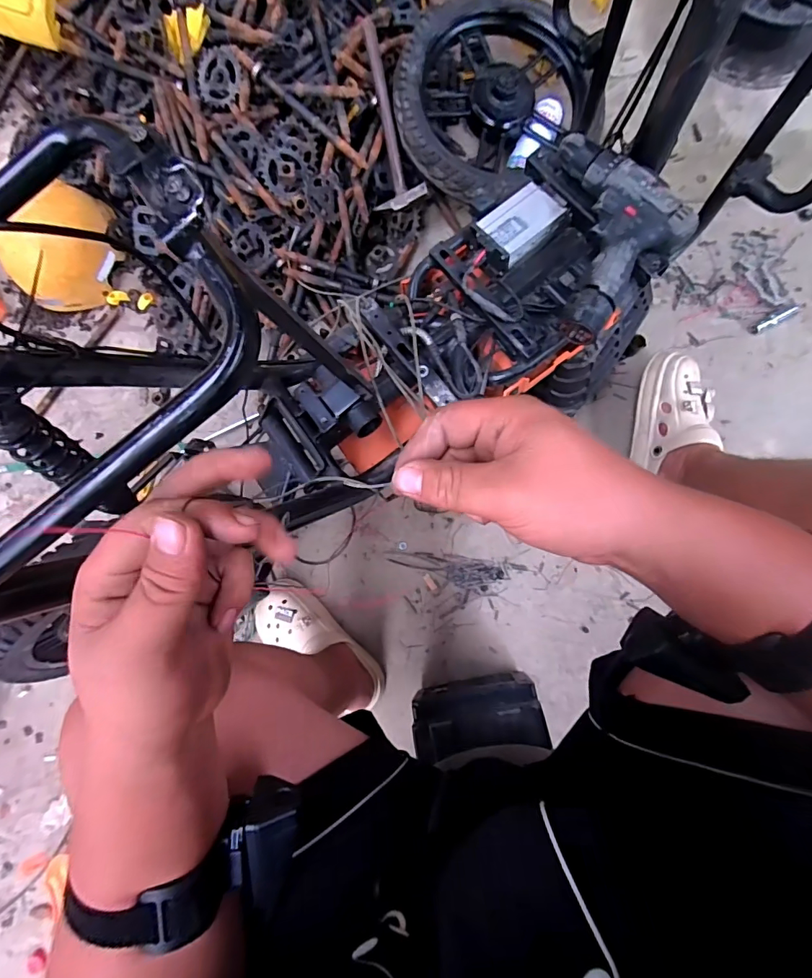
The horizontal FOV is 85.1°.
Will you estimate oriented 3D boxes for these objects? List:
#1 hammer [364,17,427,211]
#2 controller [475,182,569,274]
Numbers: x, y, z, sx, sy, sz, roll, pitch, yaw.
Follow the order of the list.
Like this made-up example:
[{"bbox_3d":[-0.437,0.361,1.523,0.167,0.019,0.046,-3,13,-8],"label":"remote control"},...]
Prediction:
[{"bbox_3d":[-0.038,-0.690,0.812,0.097,0.044,0.307,-11,106,4],"label":"hammer"},{"bbox_3d":[0.148,-0.348,0.581,0.115,0.029,0.071,-38,80,0],"label":"controller"}]

